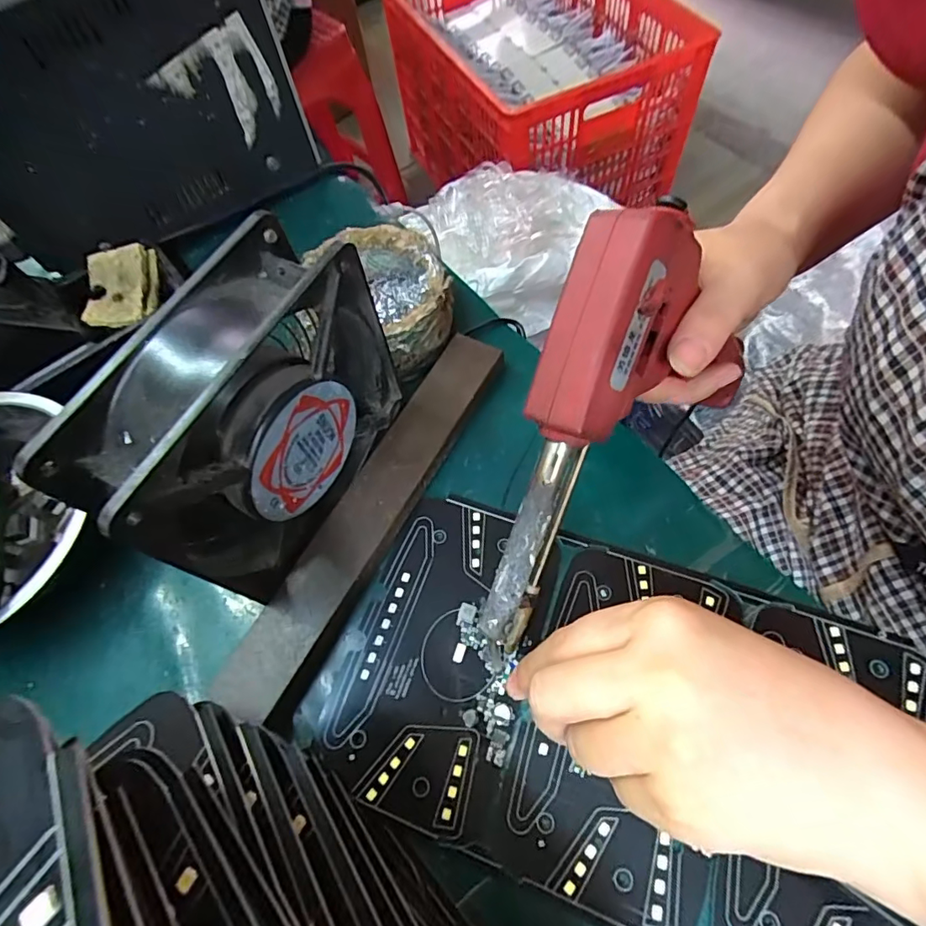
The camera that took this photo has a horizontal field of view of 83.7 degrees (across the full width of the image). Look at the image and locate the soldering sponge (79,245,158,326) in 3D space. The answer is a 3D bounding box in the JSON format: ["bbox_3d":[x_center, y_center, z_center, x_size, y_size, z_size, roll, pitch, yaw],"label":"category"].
[{"bbox_3d":[-0.203,-0.104,0.304,0.037,0.017,0.047,-6,62,2],"label":"soldering sponge"}]

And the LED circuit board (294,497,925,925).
[{"bbox_3d":[0.057,0.100,0.213,0.235,0.009,0.134,18,67,11],"label":"LED circuit board"}]

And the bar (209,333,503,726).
[{"bbox_3d":[-0.043,0.021,0.251,0.032,0.014,0.206,25,67,17],"label":"bar"}]

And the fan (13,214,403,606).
[{"bbox_3d":[-0.078,-0.014,0.207,0.042,0.107,0.121,24,69,16],"label":"fan"}]

